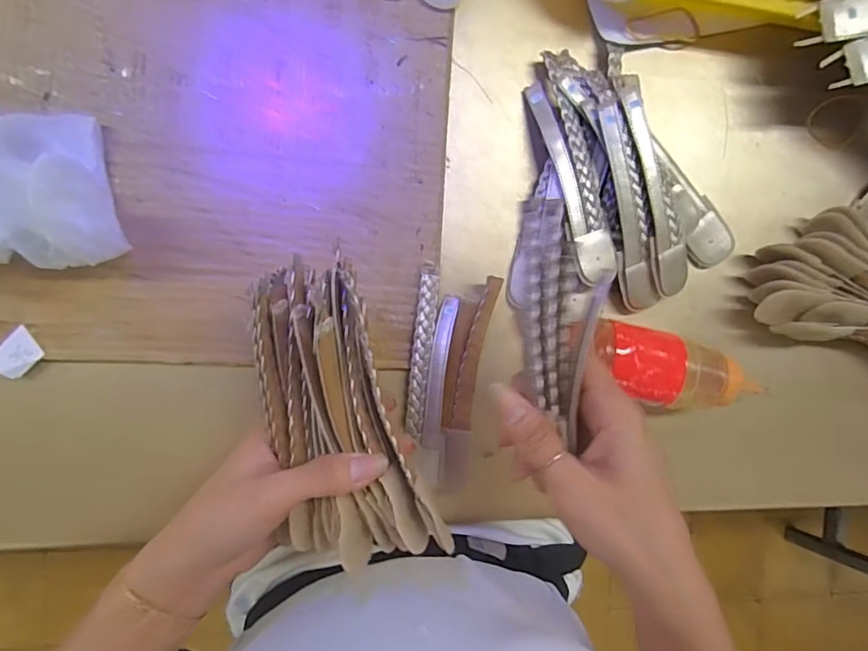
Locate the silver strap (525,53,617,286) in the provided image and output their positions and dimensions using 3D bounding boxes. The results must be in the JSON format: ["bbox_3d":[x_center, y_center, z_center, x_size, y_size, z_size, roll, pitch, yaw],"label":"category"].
[{"bbox_3d":[0.091,-0.101,0.341,0.028,0.015,0.148,-17,97,-7],"label":"silver strap"}]

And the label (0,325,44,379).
[{"bbox_3d":[-0.252,0.018,0.309,0.021,0.004,0.030,44,87,-9],"label":"label"}]

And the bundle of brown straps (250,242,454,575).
[{"bbox_3d":[-0.052,0.048,0.265,0.071,0.025,0.160,-18,95,-5],"label":"bundle of brown straps"}]

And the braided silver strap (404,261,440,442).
[{"bbox_3d":[-0.008,0.019,0.345,0.013,0.007,0.115,6,94,-9],"label":"braided silver strap"}]

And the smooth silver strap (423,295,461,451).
[{"bbox_3d":[0.004,0.031,0.344,0.014,0.006,0.101,8,93,-9],"label":"smooth silver strap"}]

